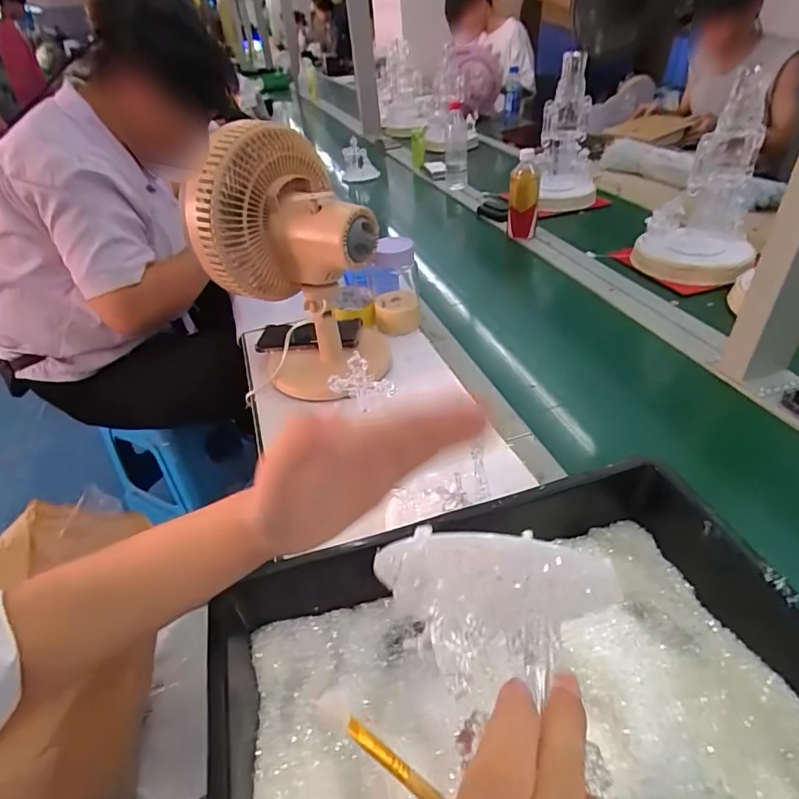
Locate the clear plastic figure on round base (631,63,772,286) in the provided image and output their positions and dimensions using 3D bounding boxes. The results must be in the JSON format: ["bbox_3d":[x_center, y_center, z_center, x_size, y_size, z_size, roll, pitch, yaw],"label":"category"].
[{"bbox_3d":[0.573,-0.400,0.905,0.186,0.327,0.209,18,43,26],"label":"clear plastic figure on round base"}]

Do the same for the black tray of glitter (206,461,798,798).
[{"bbox_3d":[0.091,0.207,0.357,0.426,0.092,0.270,-12,39,-11],"label":"black tray of glitter"}]

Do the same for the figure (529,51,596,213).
[{"bbox_3d":[0.420,-0.646,1.220,0.153,0.325,0.140,8,40,14],"label":"figure"}]

